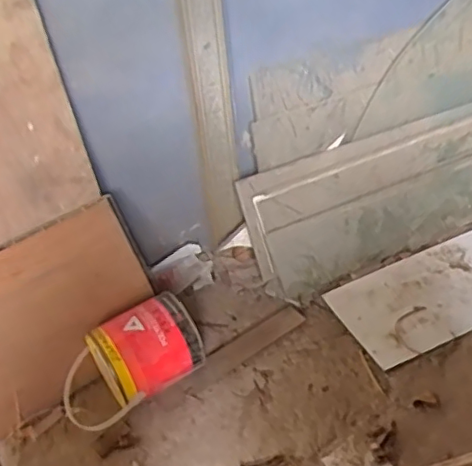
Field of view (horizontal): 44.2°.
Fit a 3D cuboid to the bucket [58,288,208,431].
[{"bbox_3d":[-0.187,0.231,1.024,0.248,0.153,0.145,-22,41,-19],"label":"bucket"}]

